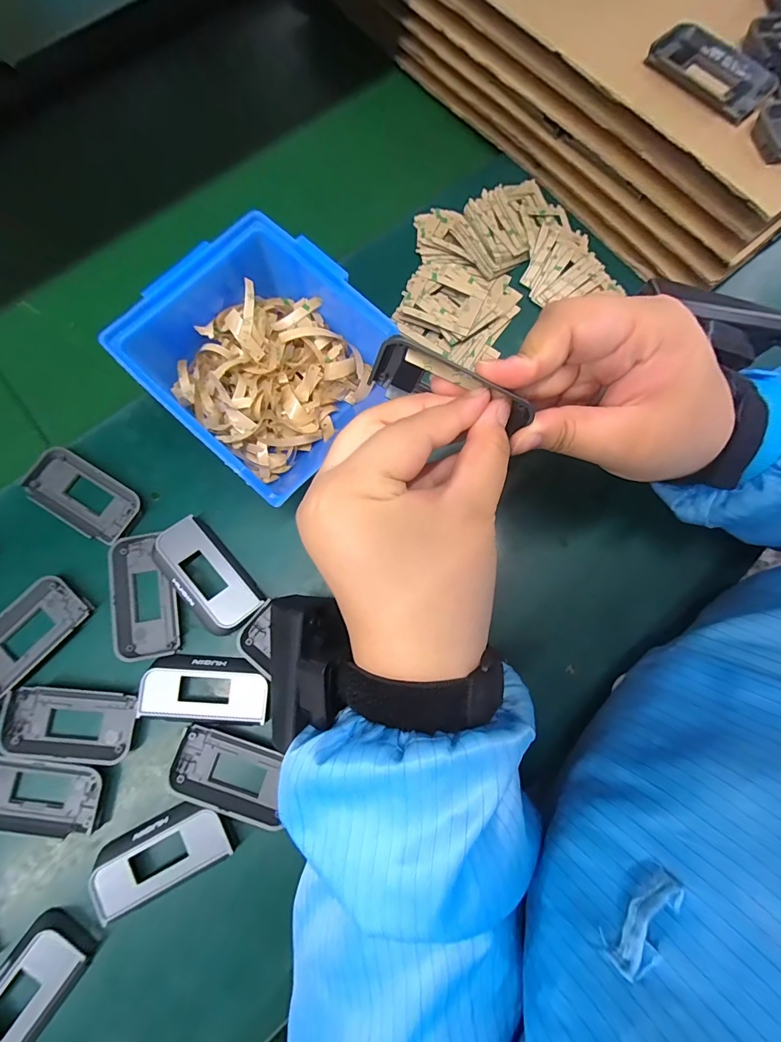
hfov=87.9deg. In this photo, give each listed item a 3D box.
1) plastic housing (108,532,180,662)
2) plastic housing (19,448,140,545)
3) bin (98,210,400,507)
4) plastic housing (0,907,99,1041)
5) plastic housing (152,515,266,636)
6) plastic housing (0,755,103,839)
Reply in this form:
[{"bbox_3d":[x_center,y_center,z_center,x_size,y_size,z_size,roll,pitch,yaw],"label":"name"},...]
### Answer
[{"bbox_3d":[-0.153,0.046,0.250,0.035,0.008,0.075,-12,77,-3],"label":"plastic housing"},{"bbox_3d":[-0.199,-0.017,0.263,0.075,0.010,0.039,30,78,6],"label":"plastic housing"},{"bbox_3d":[-0.079,-0.099,0.254,0.133,0.065,0.122,39,80,8],"label":"bin"},{"bbox_3d":[-0.191,0.246,0.208,0.037,0.010,0.071,34,79,7],"label":"plastic housing"},{"bbox_3d":[-0.115,0.034,0.251,0.037,0.014,0.074,-42,81,-9],"label":"plastic housing"},{"bbox_3d":[-0.202,0.154,0.229,0.075,0.012,0.037,8,77,1],"label":"plastic housing"}]

